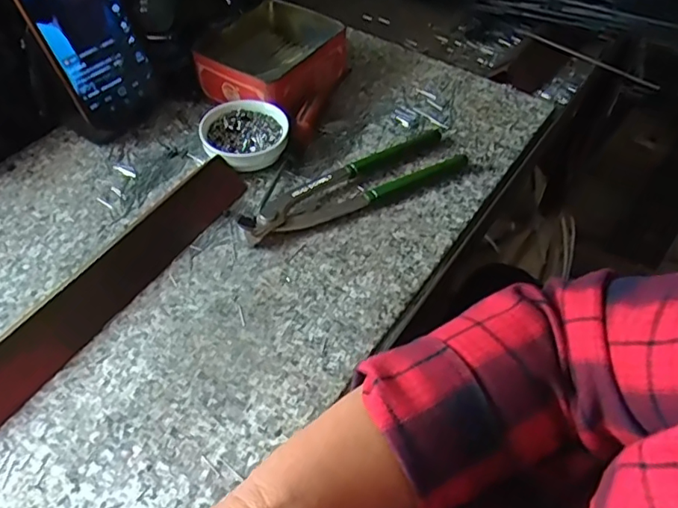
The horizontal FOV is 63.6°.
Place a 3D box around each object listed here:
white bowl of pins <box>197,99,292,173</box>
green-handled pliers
[{"bbox_3d":[-0.079,-0.099,0.458,0.070,0.029,0.068,1,50,-1],"label":"white bowl of pins"},{"bbox_3d":[0.013,-0.057,0.434,0.195,0.016,0.053,-25,55,-20],"label":"green-handled pliers"}]

